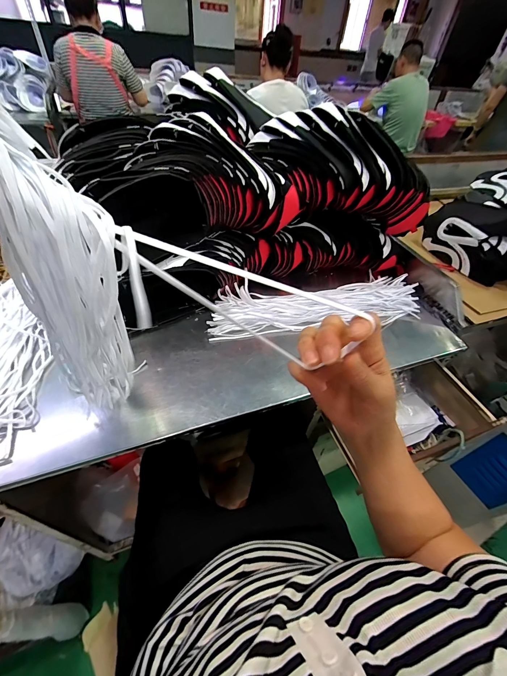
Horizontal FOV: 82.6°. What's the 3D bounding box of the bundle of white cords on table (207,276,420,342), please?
[{"bbox_3d":[0.165,-0.096,0.714,0.549,0.049,0.183,-5,48,-10],"label":"bundle of white cords on table"}]

